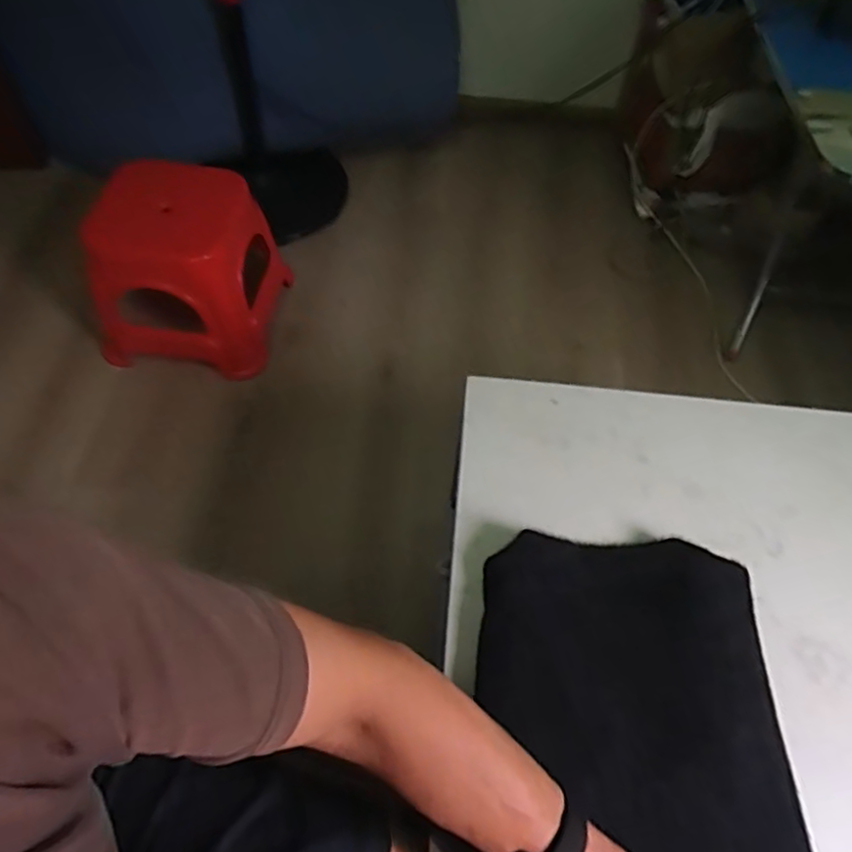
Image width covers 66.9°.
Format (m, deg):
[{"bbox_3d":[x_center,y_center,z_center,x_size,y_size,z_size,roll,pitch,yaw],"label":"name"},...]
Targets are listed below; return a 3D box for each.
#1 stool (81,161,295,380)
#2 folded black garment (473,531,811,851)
[{"bbox_3d":[-0.430,-0.277,1.172,0.280,0.288,0.258,6,57,1],"label":"stool"},{"bbox_3d":[0.136,0.399,0.395,0.251,0.036,0.710,5,57,1],"label":"folded black garment"}]

